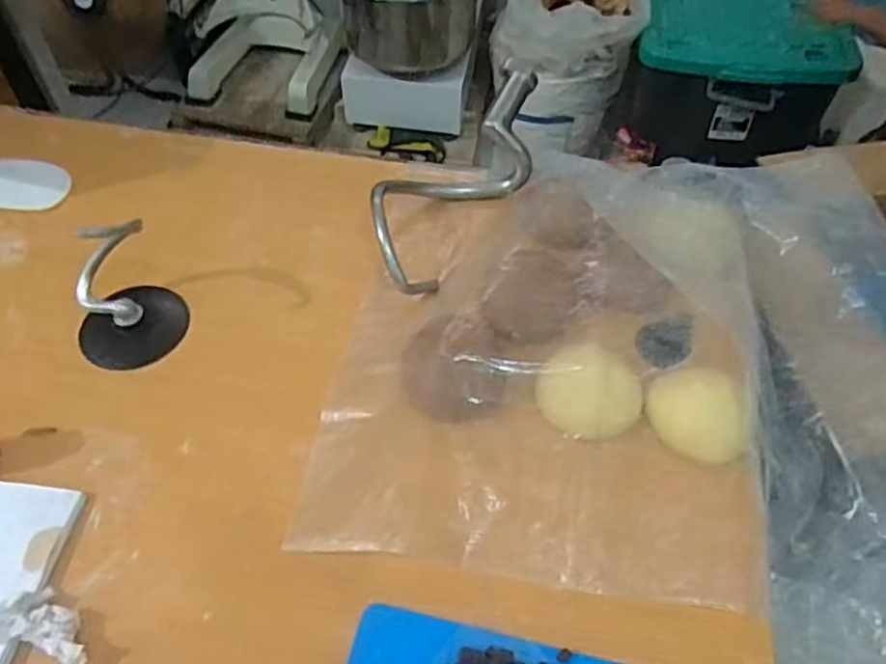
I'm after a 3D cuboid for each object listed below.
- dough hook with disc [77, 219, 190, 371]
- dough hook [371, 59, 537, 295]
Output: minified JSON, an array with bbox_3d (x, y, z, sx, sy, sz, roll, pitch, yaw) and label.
[{"bbox_3d":[-0.317,-0.045,0.672,0.104,0.116,0.122,-26,56,-19],"label":"dough hook with disc"},{"bbox_3d":[0.017,-0.168,0.784,0.109,0.093,0.286,33,72,23],"label":"dough hook"}]

